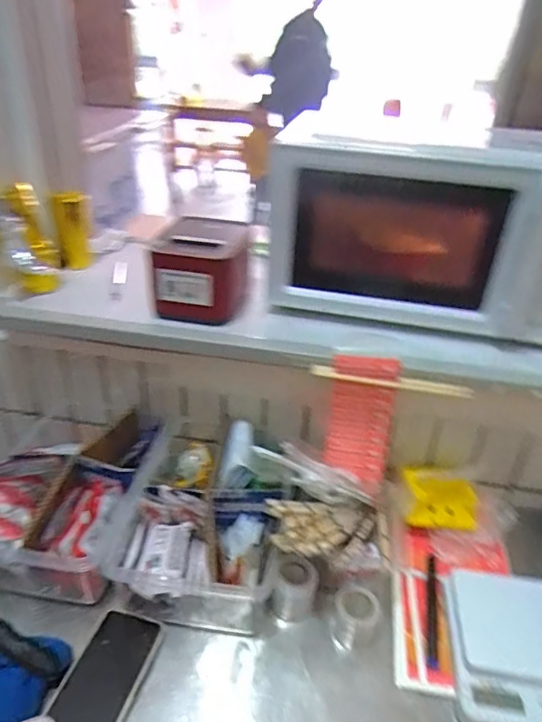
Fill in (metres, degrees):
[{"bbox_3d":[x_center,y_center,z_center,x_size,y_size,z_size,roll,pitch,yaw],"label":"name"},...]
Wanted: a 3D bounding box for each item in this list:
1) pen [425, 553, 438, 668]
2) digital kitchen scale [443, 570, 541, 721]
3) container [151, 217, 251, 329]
[{"bbox_3d":[0.200,0.308,0.656,0.013,0.015,0.147,9,33,10],"label":"pen"},{"bbox_3d":[0.274,0.322,0.601,0.133,0.033,0.171,8,33,8],"label":"digital kitchen scale"},{"bbox_3d":[-0.096,-0.132,0.774,0.124,0.101,0.144,10,34,12],"label":"container"}]

